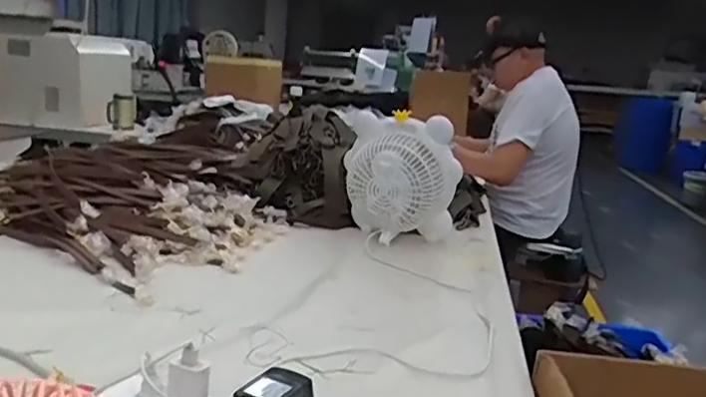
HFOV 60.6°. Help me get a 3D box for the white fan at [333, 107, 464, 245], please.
[{"bbox_3d":[0.092,-0.041,1.260,0.251,0.252,0.140,12,16,24],"label":"white fan"}]

